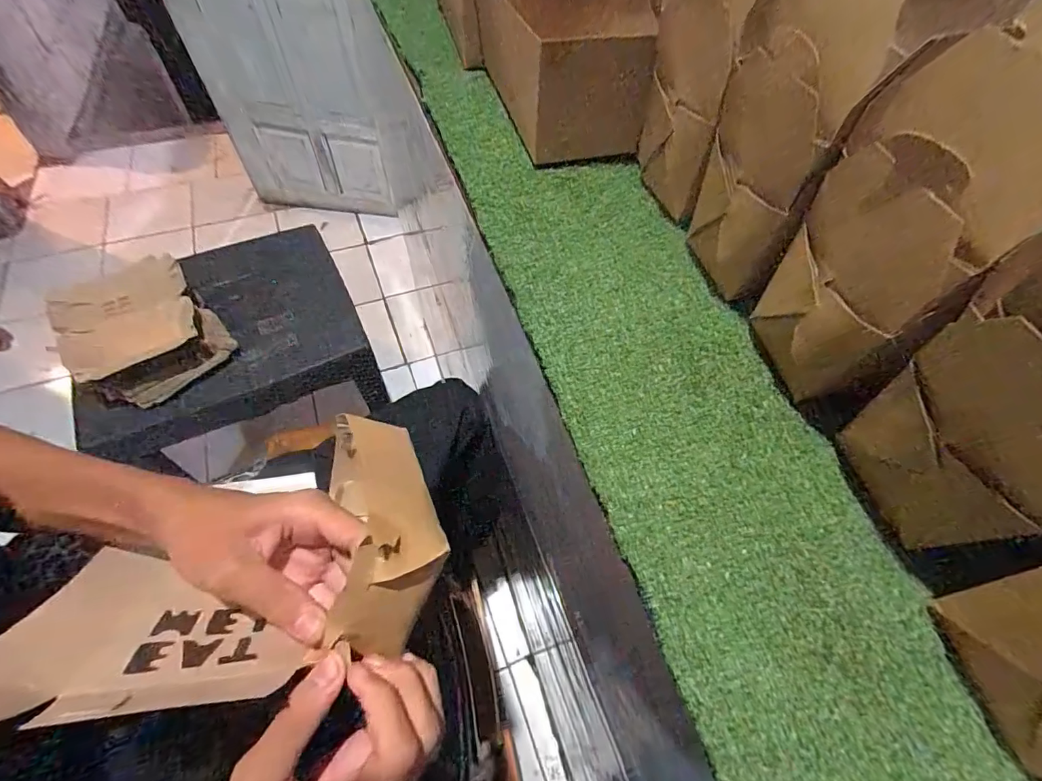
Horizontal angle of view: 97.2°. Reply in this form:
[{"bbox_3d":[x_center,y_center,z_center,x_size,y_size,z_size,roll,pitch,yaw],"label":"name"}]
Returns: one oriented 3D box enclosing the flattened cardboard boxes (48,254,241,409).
[{"bbox_3d":[-0.754,-0.117,0.919,0.239,0.082,0.311,-39,68,-22],"label":"flattened cardboard boxes"}]

